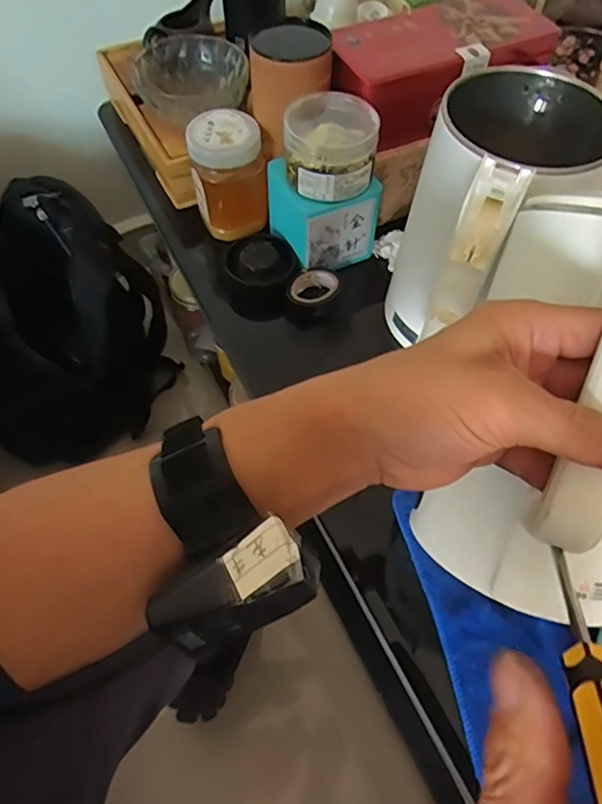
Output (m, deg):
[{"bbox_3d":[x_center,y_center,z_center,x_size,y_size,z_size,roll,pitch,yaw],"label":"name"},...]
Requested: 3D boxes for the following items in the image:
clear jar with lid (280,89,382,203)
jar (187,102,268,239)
[{"bbox_3d":[0.026,-0.231,0.493,0.079,0.058,0.077,0,60,-1],"label":"clear jar with lid"},{"bbox_3d":[-0.074,-0.234,0.564,0.073,0.108,0.063,-7,60,-5],"label":"jar"}]

